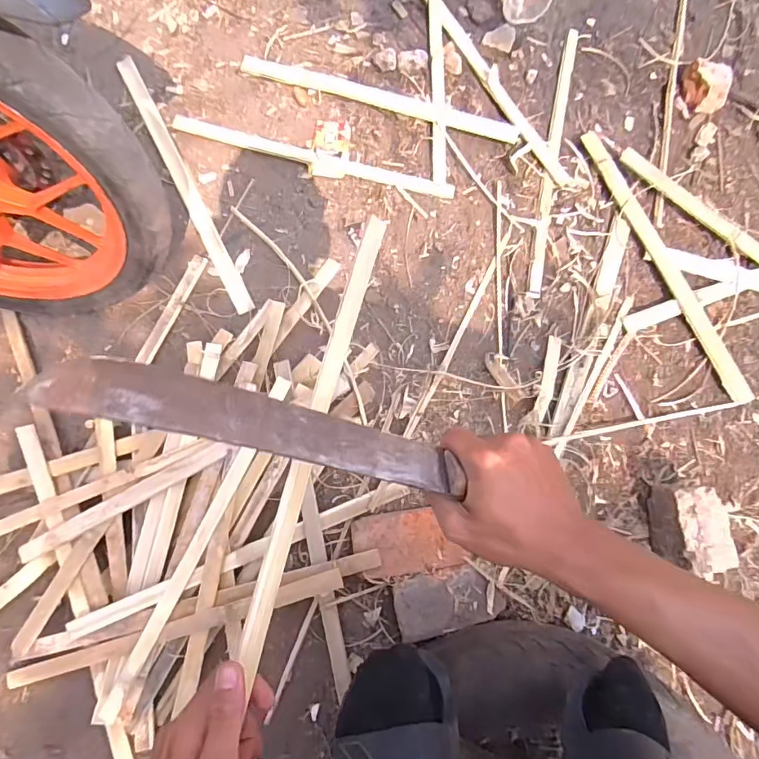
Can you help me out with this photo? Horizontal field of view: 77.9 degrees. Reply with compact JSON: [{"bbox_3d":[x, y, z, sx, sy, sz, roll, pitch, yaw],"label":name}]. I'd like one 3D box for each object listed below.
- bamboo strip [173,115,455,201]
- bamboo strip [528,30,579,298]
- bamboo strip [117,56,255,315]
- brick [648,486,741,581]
[{"bbox_3d":[-0.120,-0.400,0.846,0.517,0.006,0.032,16,79,2],"label":"bamboo strip"},{"bbox_3d":[0.312,-0.403,0.840,0.024,0.007,0.533,12,79,1],"label":"bamboo strip"},{"bbox_3d":[-0.343,-0.346,0.816,0.033,0.007,0.524,-27,80,-6],"label":"bamboo strip"},{"bbox_3d":[0.461,0.220,0.699,0.084,0.083,0.122,-4,79,-2],"label":"brick"}]

